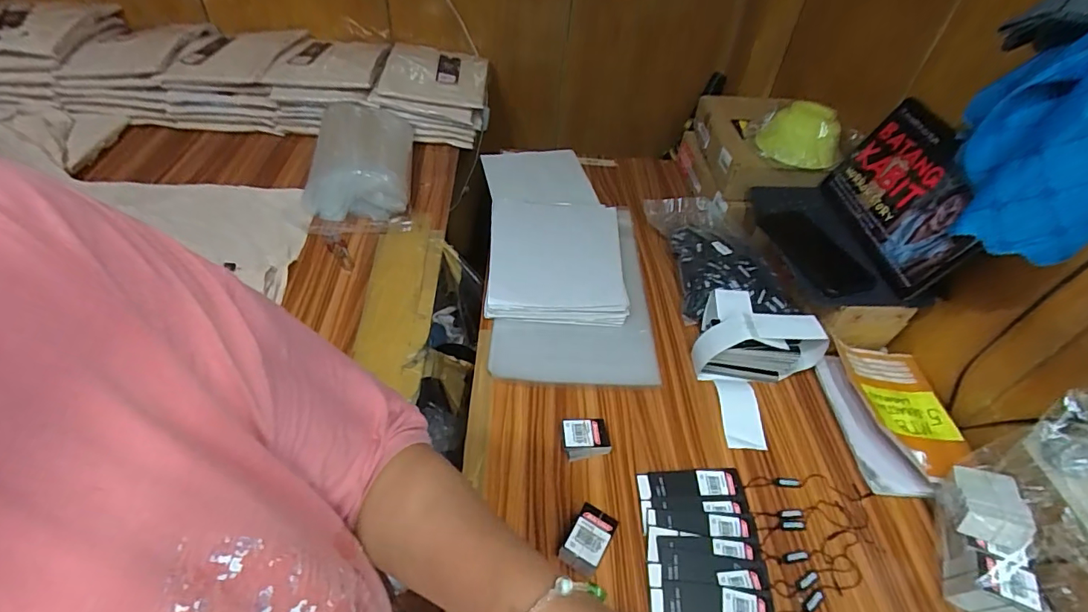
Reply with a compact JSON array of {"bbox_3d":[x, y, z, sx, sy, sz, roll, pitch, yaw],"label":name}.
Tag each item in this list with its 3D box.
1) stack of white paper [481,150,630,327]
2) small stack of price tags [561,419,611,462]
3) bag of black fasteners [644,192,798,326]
[{"bbox_3d":[0.010,-0.153,0.877,0.220,0.032,0.479,-1,46,-6],"label":"stack of white paper"},{"bbox_3d":[0.049,0.157,0.584,0.052,0.024,0.043,-1,46,-7],"label":"small stack of price tags"},{"bbox_3d":[0.277,-0.087,0.811,0.159,0.073,0.275,-3,46,-8],"label":"bag of black fasteners"}]

